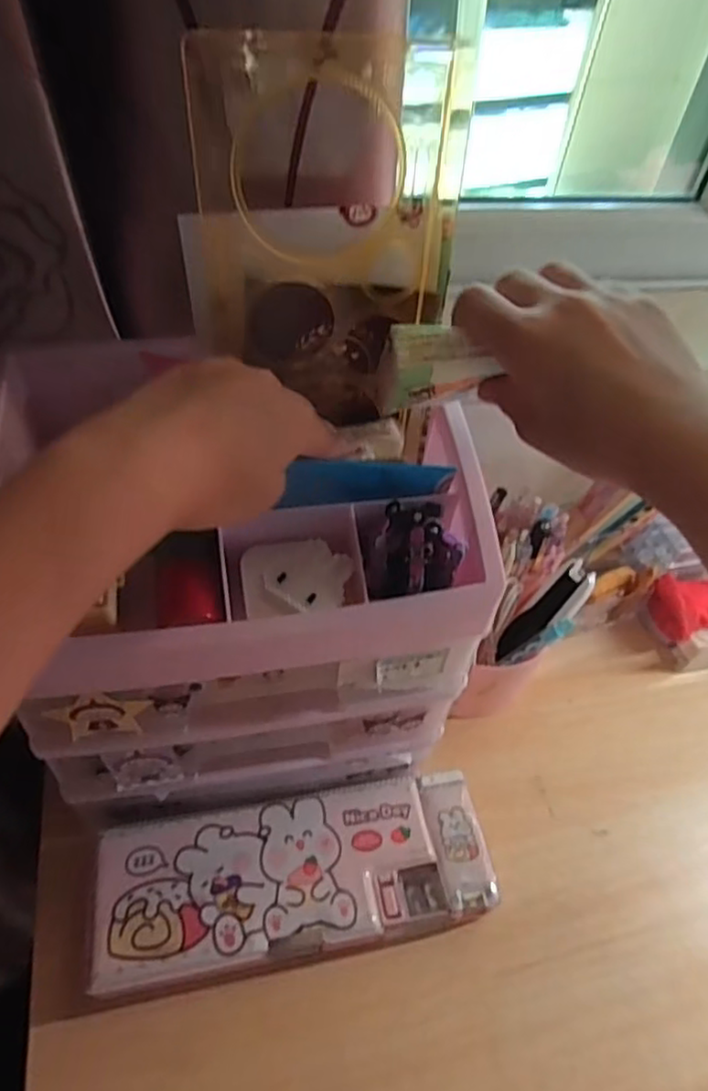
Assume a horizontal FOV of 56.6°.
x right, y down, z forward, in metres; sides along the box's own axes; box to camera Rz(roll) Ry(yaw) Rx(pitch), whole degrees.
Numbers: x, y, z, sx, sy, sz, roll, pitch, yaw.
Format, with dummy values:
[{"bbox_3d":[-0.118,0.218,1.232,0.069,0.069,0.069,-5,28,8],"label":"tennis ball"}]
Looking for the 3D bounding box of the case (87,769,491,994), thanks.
[{"bbox_3d":[-0.034,0.208,0.411,0.233,0.042,0.087,-6,50,-11],"label":"case"}]

